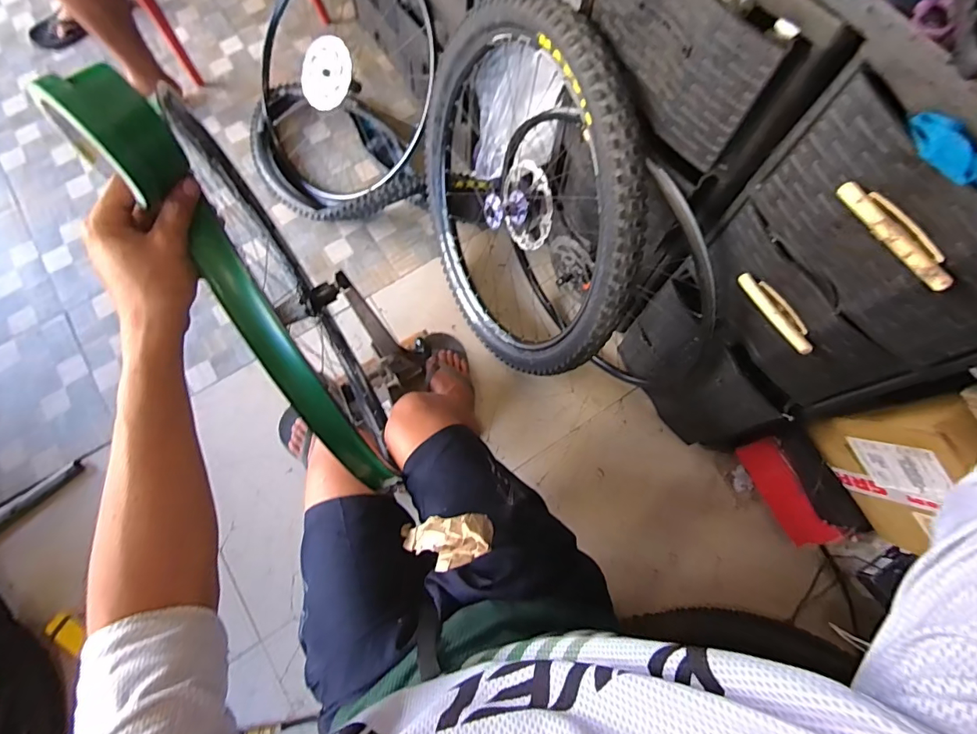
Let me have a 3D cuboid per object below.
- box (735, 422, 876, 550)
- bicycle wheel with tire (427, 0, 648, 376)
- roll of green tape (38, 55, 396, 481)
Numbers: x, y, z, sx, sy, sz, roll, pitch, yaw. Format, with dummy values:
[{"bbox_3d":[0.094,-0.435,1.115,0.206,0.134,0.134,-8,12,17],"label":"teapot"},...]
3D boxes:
[{"bbox_3d":[0.644,0.251,0.984,0.068,0.211,0.245,-24,75,-8],"label":"box"},{"bbox_3d":[0.044,-0.323,0.943,0.063,0.669,0.690,-18,73,-26],"label":"bicycle wheel with tire"},{"bbox_3d":[-0.201,-0.036,0.427,0.056,0.064,0.424,-30,117,-9],"label":"roll of green tape"}]

